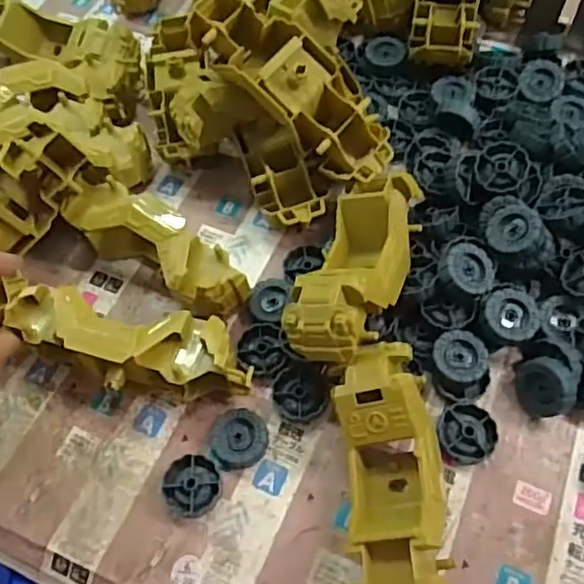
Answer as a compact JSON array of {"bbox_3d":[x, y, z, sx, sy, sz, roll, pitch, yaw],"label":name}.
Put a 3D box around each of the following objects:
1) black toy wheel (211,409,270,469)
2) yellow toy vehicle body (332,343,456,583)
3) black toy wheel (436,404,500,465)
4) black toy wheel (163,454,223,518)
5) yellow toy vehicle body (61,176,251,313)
[{"bbox_3d":[-0.036,0.100,0.413,0.037,0.016,0.038,-2,61,3],"label":"black toy wheel"},{"bbox_3d":[0.064,0.119,0.373,0.063,0.065,0.169,-4,61,1],"label":"yellow toy vehicle body"},{"bbox_3d":[0.117,0.095,0.412,0.038,0.011,0.038,-2,61,3],"label":"black toy wheel"},{"bbox_3d":[-0.065,0.127,0.402,0.037,0.010,0.037,-2,61,3],"label":"black toy wheel"},{"bbox_3d":[-0.100,-0.031,0.467,0.153,0.059,0.050,32,68,19],"label":"yellow toy vehicle body"}]

